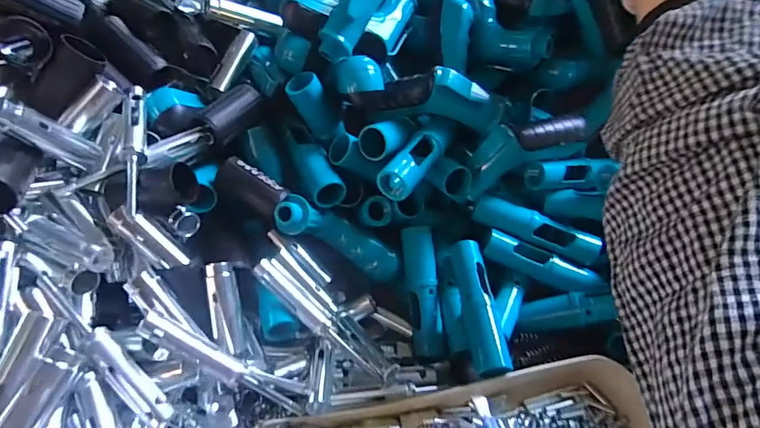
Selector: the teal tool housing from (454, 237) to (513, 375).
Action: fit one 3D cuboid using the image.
[{"bbox_3d":[0.088,0.078,0.372,0.028,0.025,0.117,-1,49,-7],"label":"teal tool housing"}]

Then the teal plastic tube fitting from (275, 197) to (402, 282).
[{"bbox_3d":[-0.039,0.023,0.390,0.127,0.034,0.039,32,40,-32],"label":"teal plastic tube fitting"}]

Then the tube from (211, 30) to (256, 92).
[{"bbox_3d":[-0.142,-0.148,0.414,0.015,0.011,0.069,20,74,11],"label":"tube"}]

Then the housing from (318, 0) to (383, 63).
[{"bbox_3d":[-0.022,-0.174,0.369,0.023,0.031,0.088,37,98,24],"label":"housing"}]

